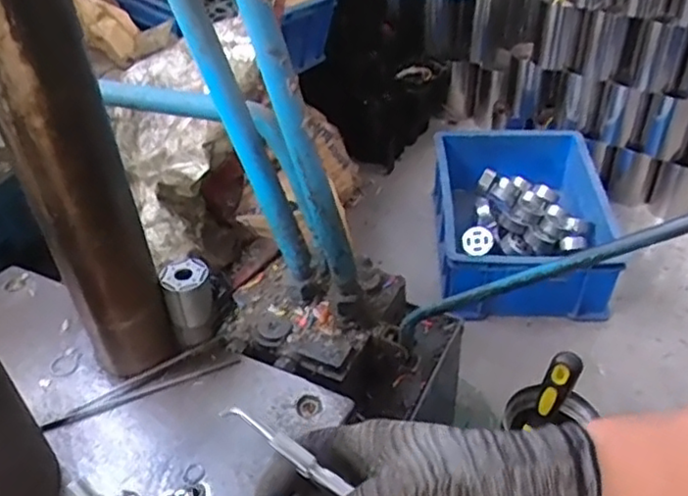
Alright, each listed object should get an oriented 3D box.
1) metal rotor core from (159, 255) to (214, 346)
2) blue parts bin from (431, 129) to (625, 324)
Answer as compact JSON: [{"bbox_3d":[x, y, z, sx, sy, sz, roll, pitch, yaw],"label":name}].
[{"bbox_3d":[-0.125,0.046,0.545,0.036,0.071,0.032,-11,41,-8],"label":"metal rotor core"},{"bbox_3d":[0.337,-0.065,1.271,0.305,0.154,0.434,0,41,5],"label":"blue parts bin"}]

